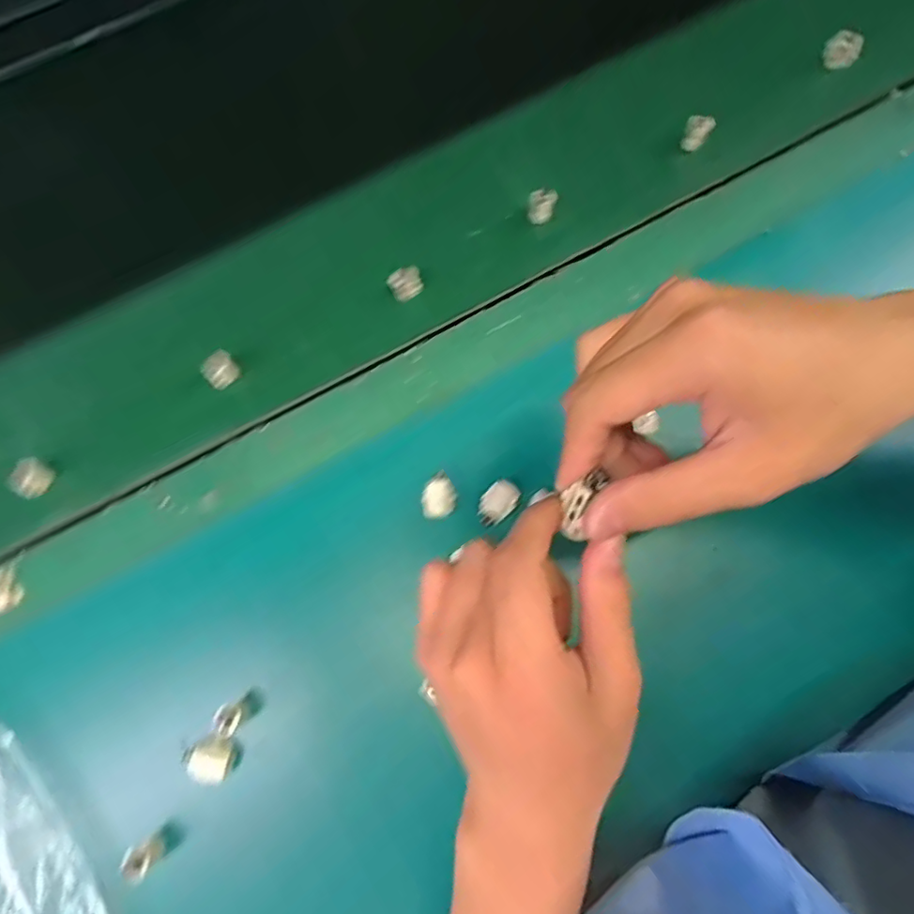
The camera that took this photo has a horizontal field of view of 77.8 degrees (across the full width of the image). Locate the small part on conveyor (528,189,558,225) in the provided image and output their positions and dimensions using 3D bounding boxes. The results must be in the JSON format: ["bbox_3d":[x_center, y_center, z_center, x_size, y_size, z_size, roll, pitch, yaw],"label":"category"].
[{"bbox_3d":[0.064,-0.186,0.423,0.019,0.021,0.017,9,76,4],"label":"small part on conveyor"}]

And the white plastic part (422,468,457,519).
[{"bbox_3d":[-0.012,0.025,0.369,0.022,0.008,0.028,-9,75,-1],"label":"white plastic part"}]

